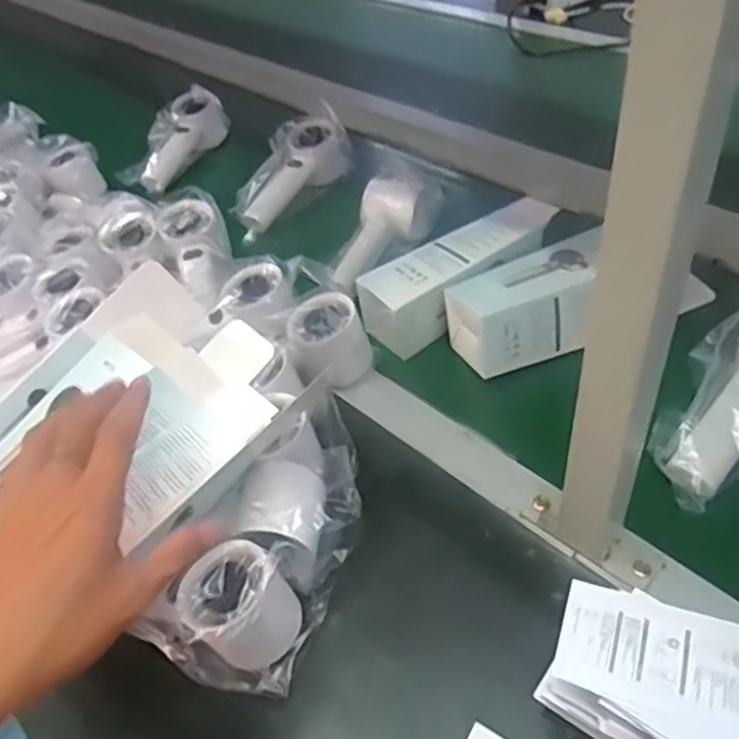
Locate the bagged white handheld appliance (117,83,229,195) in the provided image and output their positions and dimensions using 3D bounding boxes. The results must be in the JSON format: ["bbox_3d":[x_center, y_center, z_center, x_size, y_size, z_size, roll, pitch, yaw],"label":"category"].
[{"bbox_3d":[-0.249,-0.293,0.914,0.079,0.050,0.166,21,67,27],"label":"bagged white handheld appliance"}]

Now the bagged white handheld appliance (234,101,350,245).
[{"bbox_3d":[-0.095,-0.220,0.812,0.042,0.078,0.174,28,68,32],"label":"bagged white handheld appliance"}]

